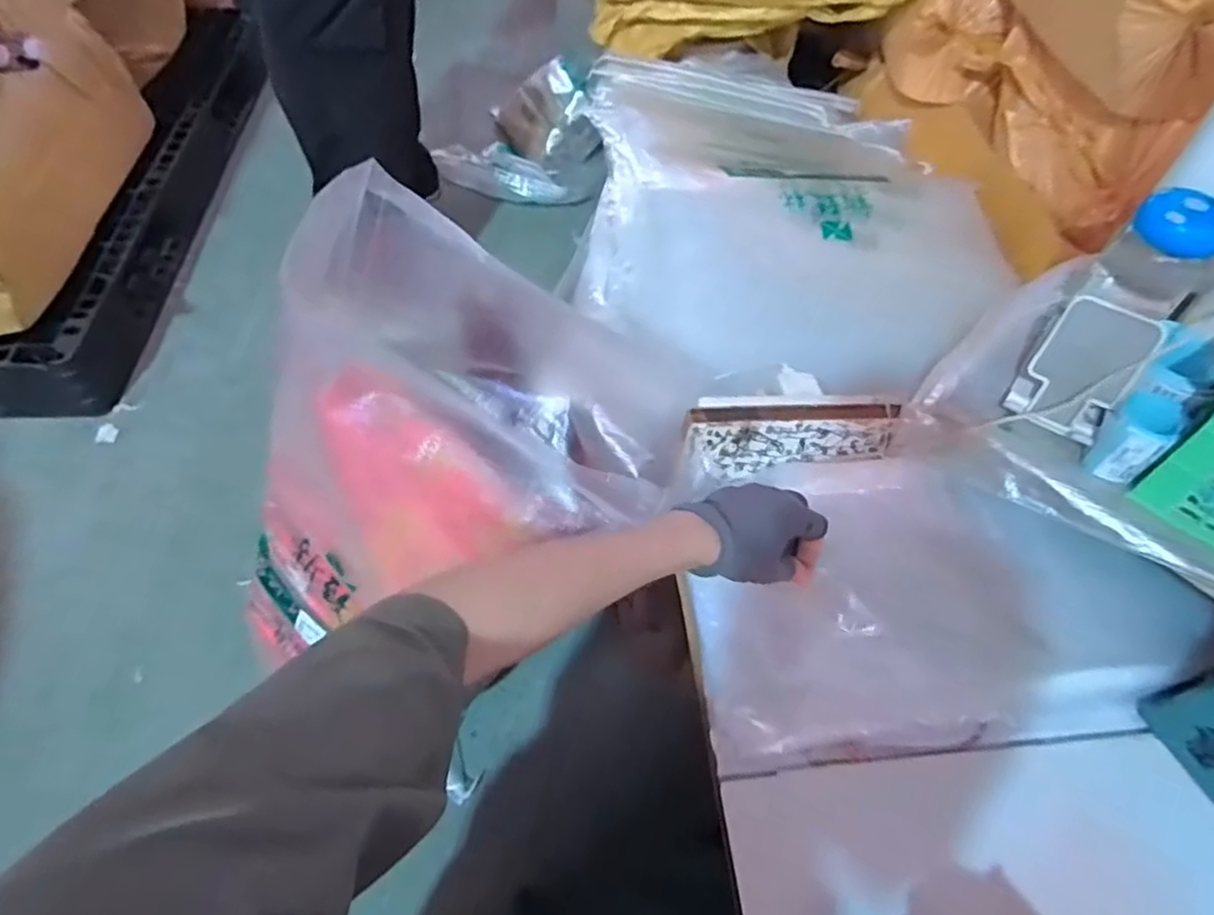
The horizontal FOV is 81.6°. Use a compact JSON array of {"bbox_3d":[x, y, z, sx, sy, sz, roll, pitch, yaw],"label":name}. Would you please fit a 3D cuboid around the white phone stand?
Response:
[{"bbox_3d":[0.363,-0.066,0.539,0.066,0.086,0.059,28,57,15],"label":"white phone stand"}]

